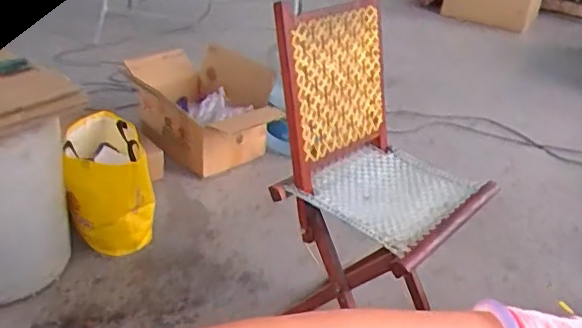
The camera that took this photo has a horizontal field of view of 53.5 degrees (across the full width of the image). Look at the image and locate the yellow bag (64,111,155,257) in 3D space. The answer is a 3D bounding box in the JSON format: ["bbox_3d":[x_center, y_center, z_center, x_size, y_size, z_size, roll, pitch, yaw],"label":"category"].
[{"bbox_3d":[-0.513,0.045,1.650,0.205,0.313,0.309,-4,31,-15],"label":"yellow bag"}]

